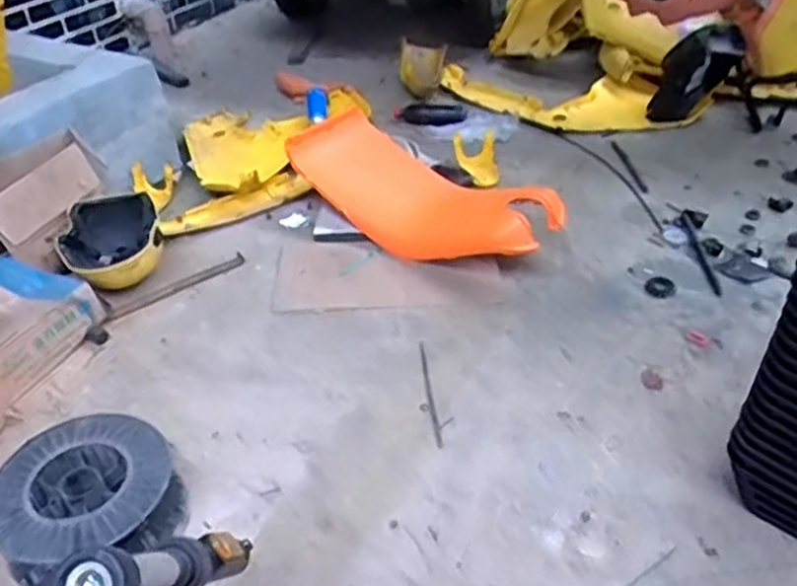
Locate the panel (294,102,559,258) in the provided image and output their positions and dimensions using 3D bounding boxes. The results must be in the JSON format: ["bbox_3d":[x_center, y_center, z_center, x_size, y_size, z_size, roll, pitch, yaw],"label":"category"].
[{"bbox_3d":[0.037,-0.203,1.564,0.584,0.248,0.098,28,7,23],"label":"panel"}]

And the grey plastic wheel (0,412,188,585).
[{"bbox_3d":[-0.460,0.305,1.099,0.243,0.113,0.246,-2,38,1],"label":"grey plastic wheel"}]

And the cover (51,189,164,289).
[{"bbox_3d":[-0.588,-0.099,1.507,0.200,0.110,0.202,-17,40,-18],"label":"cover"}]

